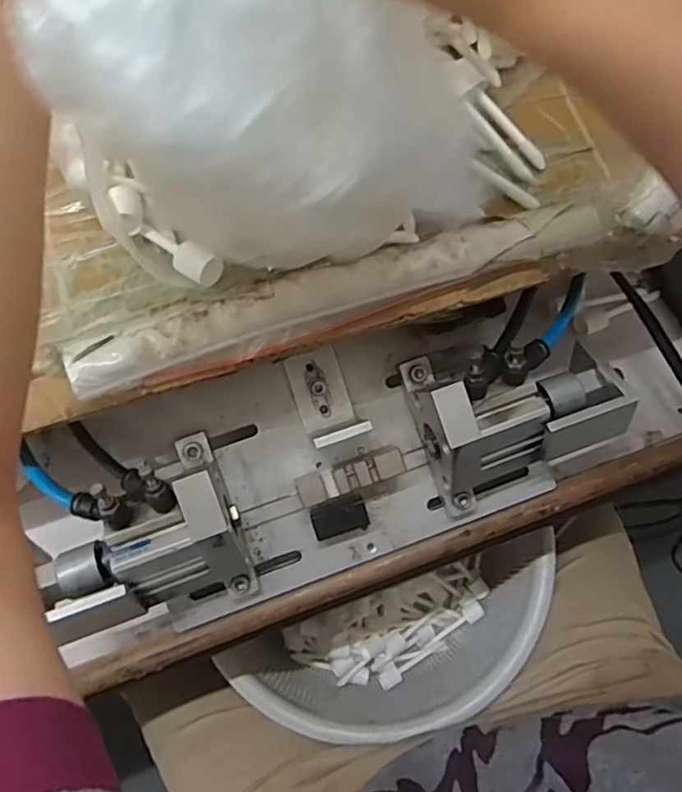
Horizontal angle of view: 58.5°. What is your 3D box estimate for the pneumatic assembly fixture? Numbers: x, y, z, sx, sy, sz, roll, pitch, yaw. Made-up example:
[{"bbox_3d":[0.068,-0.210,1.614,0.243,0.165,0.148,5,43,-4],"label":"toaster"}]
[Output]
[{"bbox_3d":[0.001,0.038,0.398,0.391,0.100,0.140,-18,74,-7],"label":"pneumatic assembly fixture"}]

